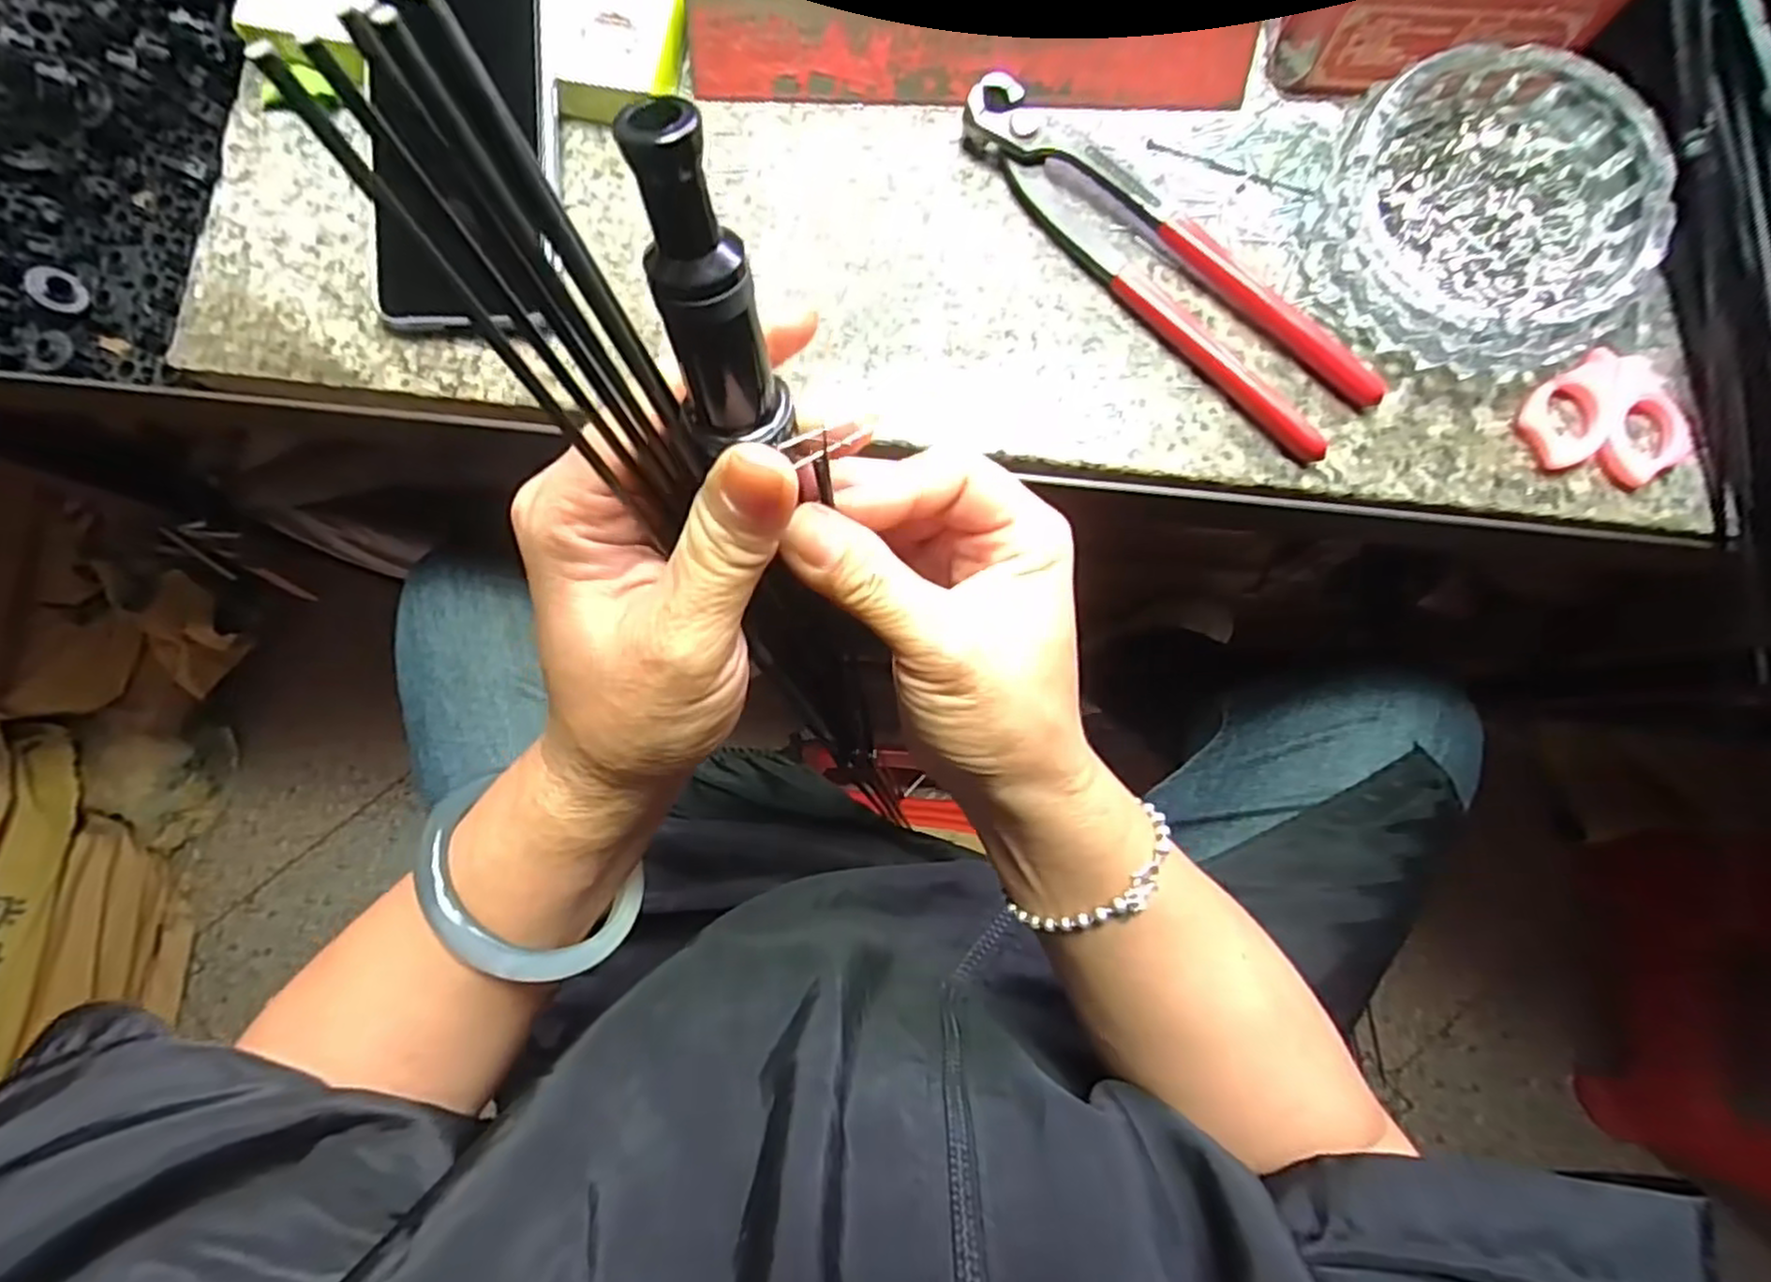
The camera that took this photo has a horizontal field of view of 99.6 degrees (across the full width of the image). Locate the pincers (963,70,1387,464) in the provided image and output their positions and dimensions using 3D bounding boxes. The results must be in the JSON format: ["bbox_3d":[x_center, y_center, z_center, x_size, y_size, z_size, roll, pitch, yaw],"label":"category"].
[{"bbox_3d":[0.113,-0.156,0.301,0.044,0.016,0.197,-44,85,-4],"label":"pincers"}]

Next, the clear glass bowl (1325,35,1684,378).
[{"bbox_3d":[0.234,-0.165,0.288,0.124,0.032,0.115,0,83,1],"label":"clear glass bowl"}]

